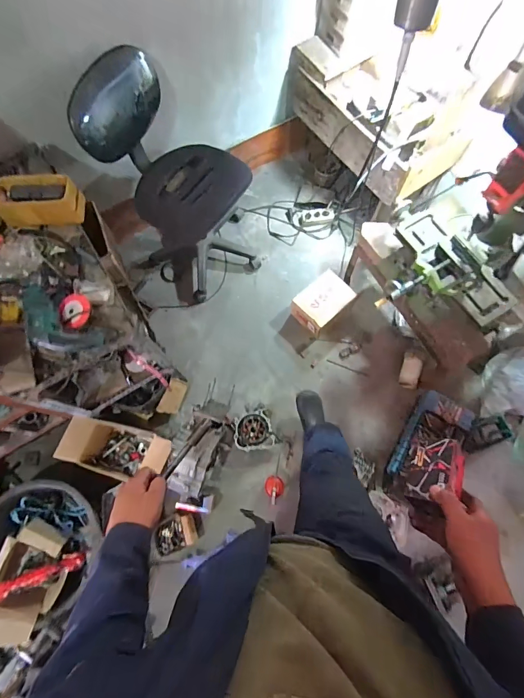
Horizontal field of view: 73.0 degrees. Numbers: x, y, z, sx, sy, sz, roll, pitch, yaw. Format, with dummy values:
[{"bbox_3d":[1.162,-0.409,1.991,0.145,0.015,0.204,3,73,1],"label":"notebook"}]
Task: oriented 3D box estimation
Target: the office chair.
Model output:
[{"bbox_3d":[-0.328,-0.657,1.473,0.509,0.734,0.571,-31,75,-8],"label":"office chair"}]

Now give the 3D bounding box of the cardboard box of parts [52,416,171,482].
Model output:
[{"bbox_3d":[-0.571,0.414,1.428,0.406,0.207,0.211,11,73,5],"label":"cardboard box of parts"}]

